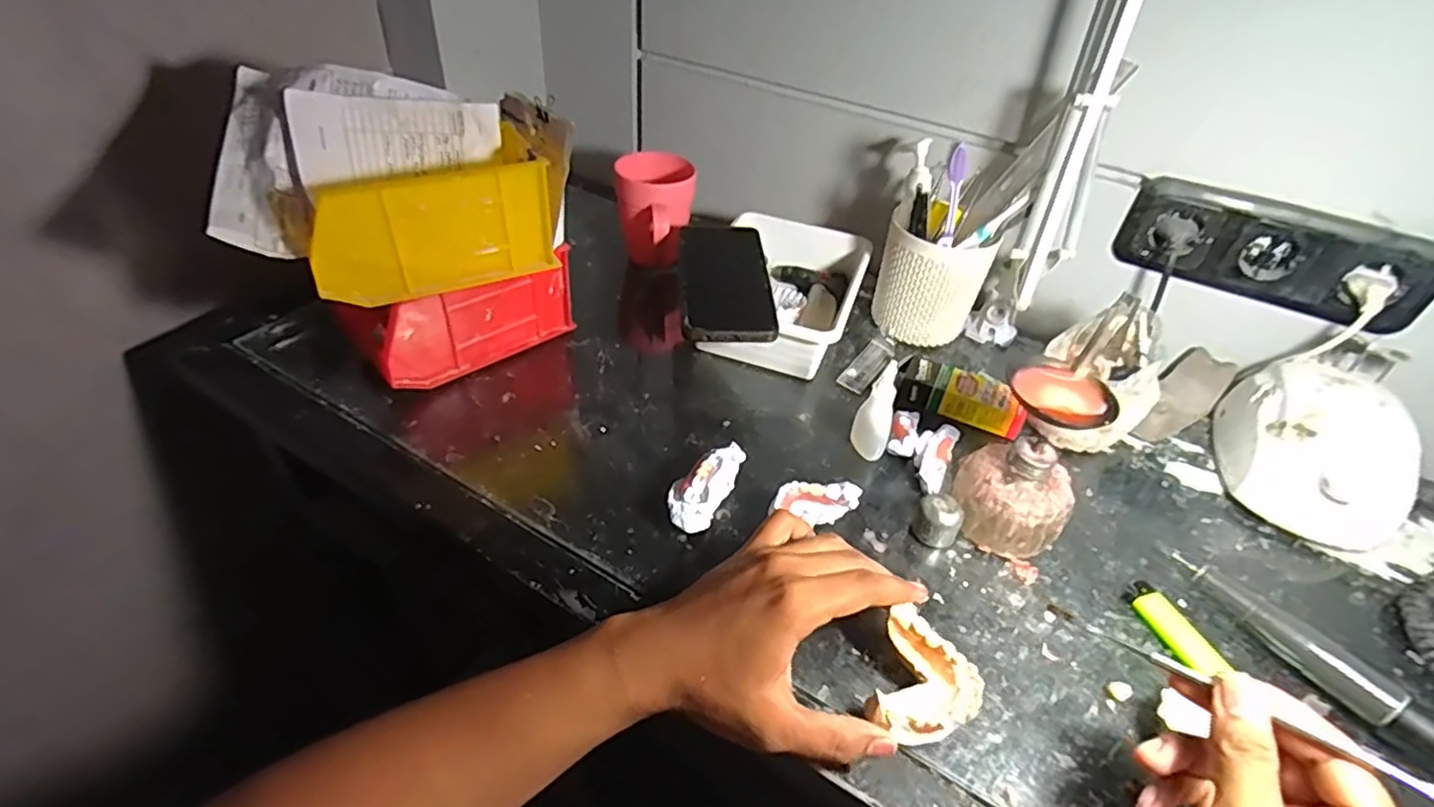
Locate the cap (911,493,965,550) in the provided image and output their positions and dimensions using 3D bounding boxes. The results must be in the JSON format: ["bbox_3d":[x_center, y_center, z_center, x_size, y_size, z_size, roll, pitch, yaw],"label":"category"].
[{"bbox_3d":[0.154,0.083,0.468,0.031,0.029,0.027,22,45,17],"label":"cap"}]

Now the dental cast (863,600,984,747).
[{"bbox_3d":[0.114,0.154,0.363,0.055,0.027,0.069,20,44,15],"label":"dental cast"}]

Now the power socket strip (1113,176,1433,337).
[{"bbox_3d":[0.456,-0.121,0.549,0.217,0.079,0.032,23,45,18],"label":"power socket strip"}]

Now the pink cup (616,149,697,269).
[{"bbox_3d":[-0.064,-0.185,0.679,0.077,0.101,0.106,2,43,-5],"label":"pink cup"}]

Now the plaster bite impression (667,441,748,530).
[{"bbox_3d":[-0.009,0.060,0.471,0.032,0.035,0.069,21,45,16],"label":"plaster bite impression"}]

